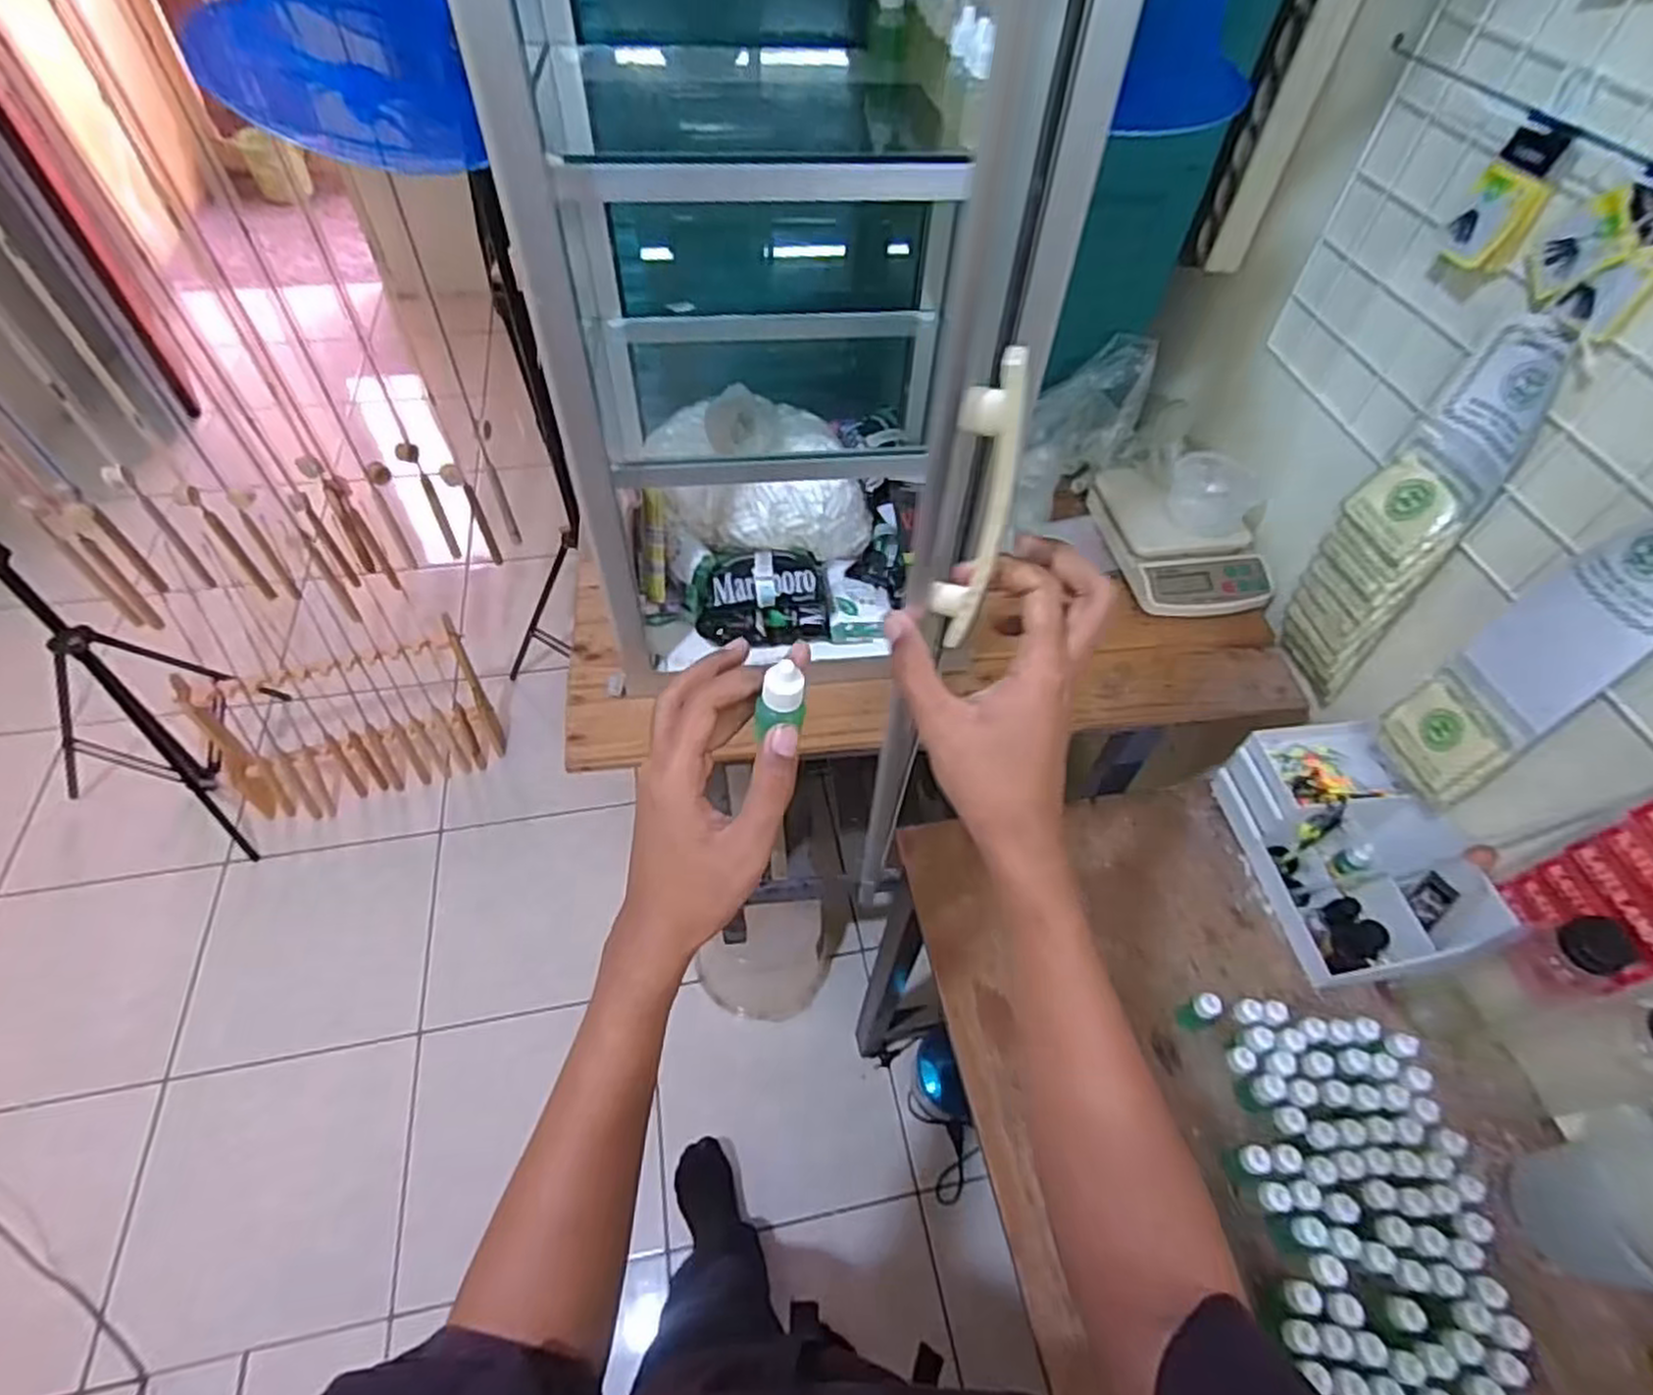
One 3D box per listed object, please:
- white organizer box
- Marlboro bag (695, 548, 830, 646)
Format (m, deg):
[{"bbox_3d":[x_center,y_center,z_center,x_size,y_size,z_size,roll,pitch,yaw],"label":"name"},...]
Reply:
[{"bbox_3d":[0.512,0.147,0.769,0.144,0.105,0.241,-9,54,-10],"label":"white organizer box"},{"bbox_3d":[-0.063,-0.109,0.791,0.130,0.064,0.096,1,53,-3],"label":"Marlboro bag"}]

